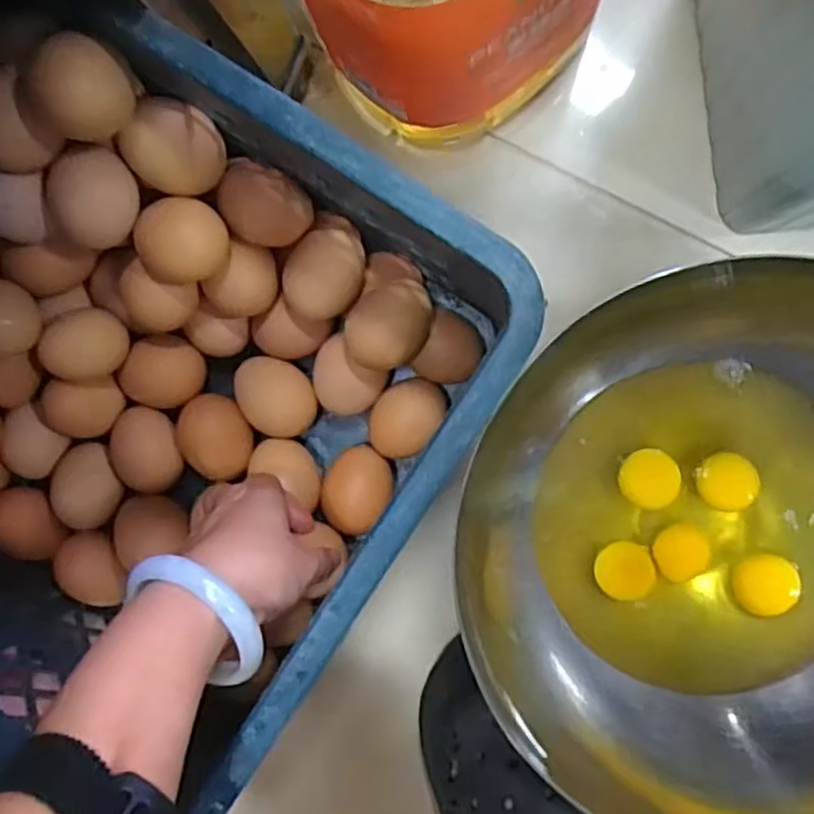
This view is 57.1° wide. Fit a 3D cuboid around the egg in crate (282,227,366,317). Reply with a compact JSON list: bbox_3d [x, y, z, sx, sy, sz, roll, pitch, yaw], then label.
[{"bbox_3d":[-0.045,-0.073,0.421,0.040,0.038,0.047,31,96,5],"label":"egg in crate"}]

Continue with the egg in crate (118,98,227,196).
[{"bbox_3d":[-0.116,-0.129,0.369,0.040,0.037,0.043,0,92,7],"label":"egg in crate"}]

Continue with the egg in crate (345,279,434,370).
[{"bbox_3d":[-0.009,-0.045,0.421,0.045,0.049,0.048,0,92,7],"label":"egg in crate"}]

